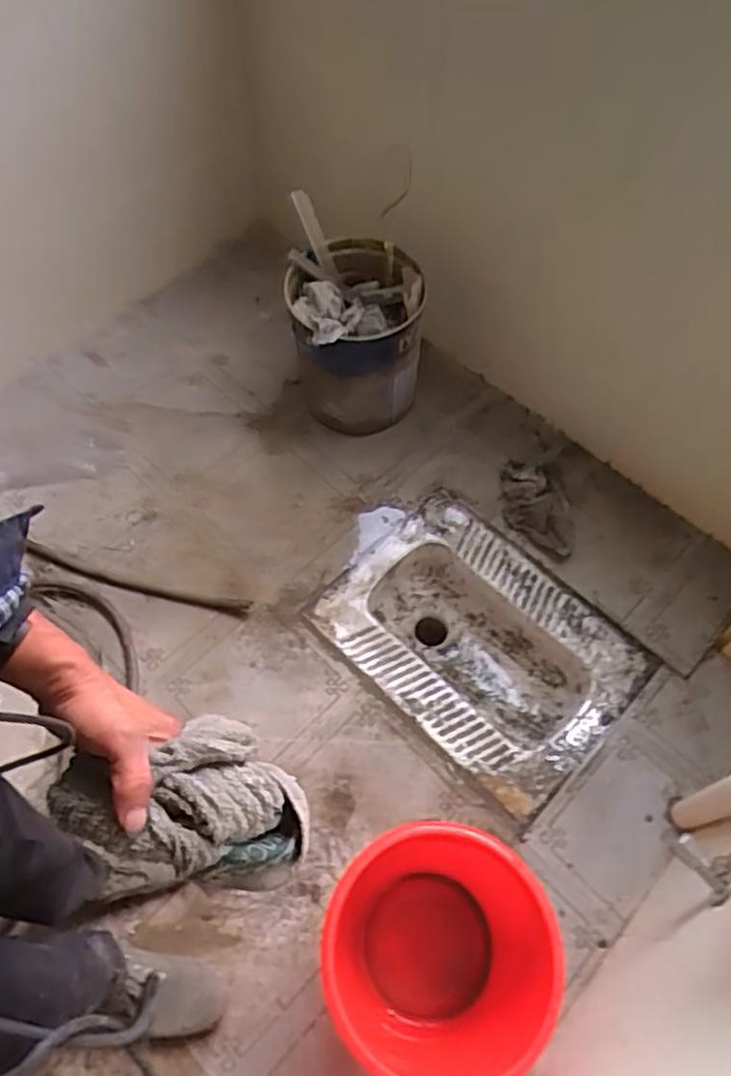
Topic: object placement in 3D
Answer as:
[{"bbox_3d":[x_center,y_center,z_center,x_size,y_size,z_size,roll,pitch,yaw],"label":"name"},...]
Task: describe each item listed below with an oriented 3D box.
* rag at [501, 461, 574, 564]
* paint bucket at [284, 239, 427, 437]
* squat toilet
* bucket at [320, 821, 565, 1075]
[{"bbox_3d":[0.367,-0.065,1.460,0.140,0.051,0.232,-1,60,-1],"label":"rag"},{"bbox_3d":[-0.022,-0.432,1.491,0.271,0.333,0.289,1,65,-1],"label":"paint bucket"},{"bbox_3d":[0.213,0.220,1.404,0.424,0.174,0.588,-42,72,-18],"label":"squat toilet"},{"bbox_3d":[0.093,0.587,0.973,0.261,0.253,0.293,-5,65,-4],"label":"bucket"}]

